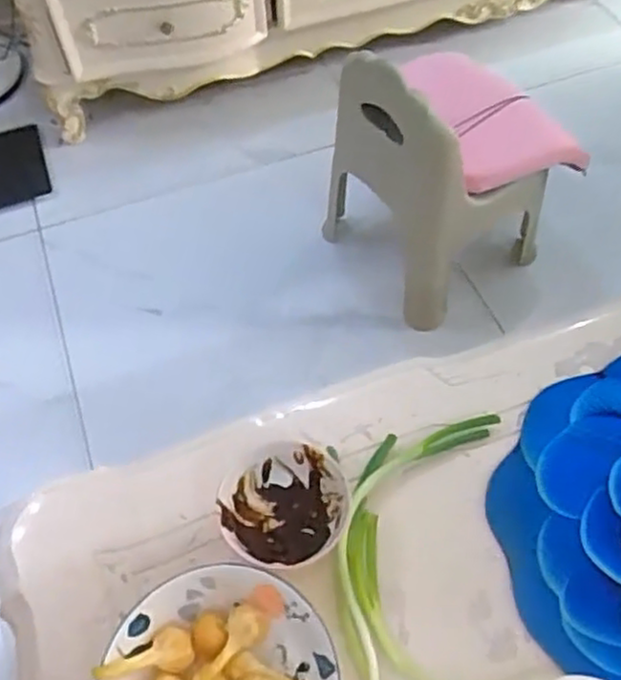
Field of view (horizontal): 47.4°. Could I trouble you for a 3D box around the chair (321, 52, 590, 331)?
[{"bbox_3d":[0.235,-0.316,1.265,0.297,0.448,0.311,-27,58,-15],"label":"chair"}]

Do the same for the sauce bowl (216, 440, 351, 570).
[{"bbox_3d":[-0.022,0.149,0.611,0.107,0.057,0.102,-1,55,2],"label":"sauce bowl"}]

